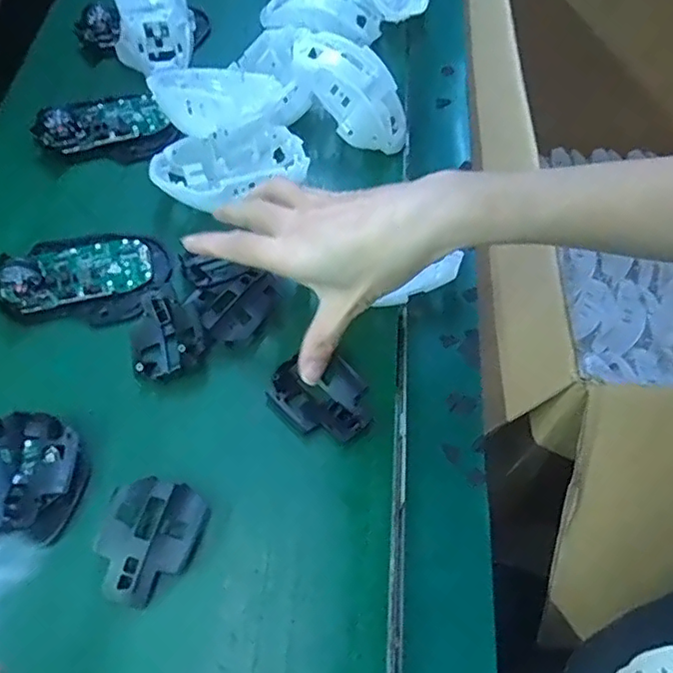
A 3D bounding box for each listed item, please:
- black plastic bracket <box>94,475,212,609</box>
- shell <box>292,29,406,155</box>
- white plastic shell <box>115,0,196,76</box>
[{"bbox_3d":[-0.105,0.114,0.318,0.054,0.019,0.064,12,64,6],"label":"black plastic bracket"},{"bbox_3d":[0.008,-0.199,0.463,0.110,0.054,0.058,33,65,14],"label":"shell"},{"bbox_3d":[-0.163,-0.279,0.504,0.069,0.041,0.104,-12,64,-6],"label":"white plastic shell"}]

